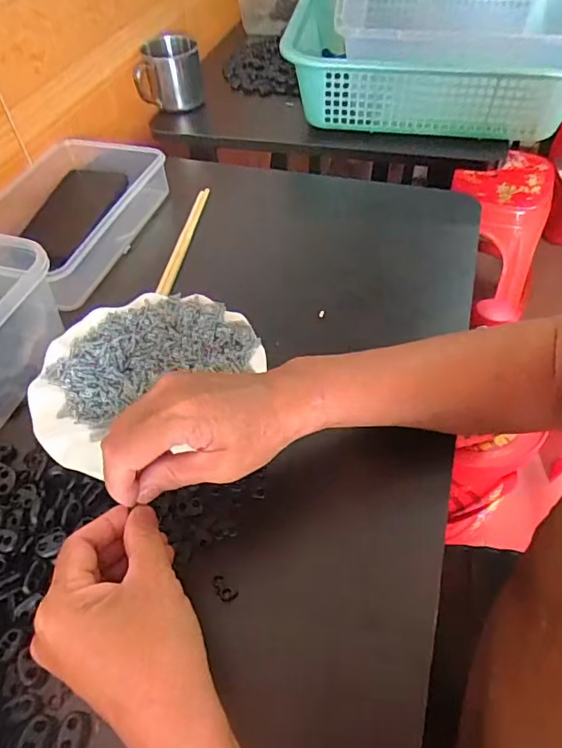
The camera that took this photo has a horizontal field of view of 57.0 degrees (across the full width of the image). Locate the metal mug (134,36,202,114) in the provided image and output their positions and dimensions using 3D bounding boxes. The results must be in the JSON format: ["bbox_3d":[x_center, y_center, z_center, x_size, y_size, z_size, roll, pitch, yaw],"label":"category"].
[{"bbox_3d":[-0.166,-0.445,0.772,0.093,0.091,0.067,-8,50,-4],"label":"metal mug"}]

